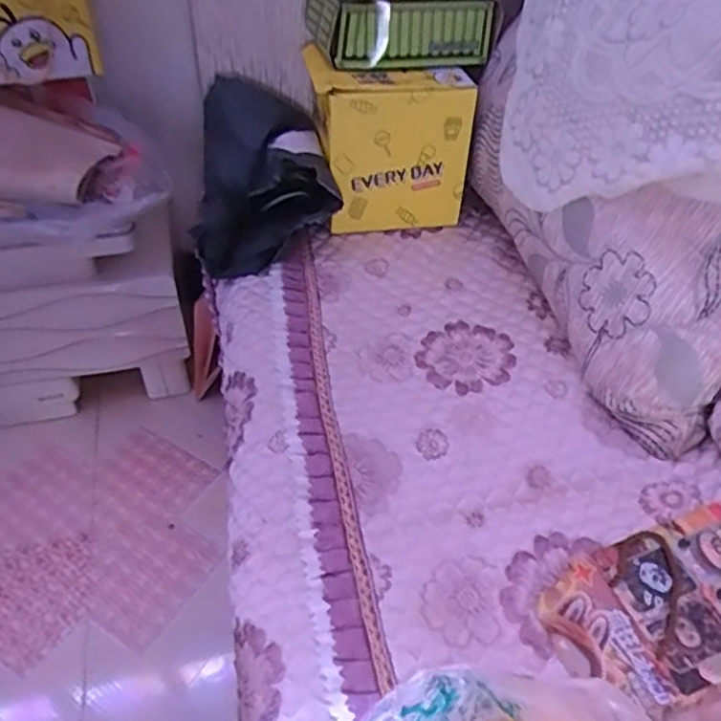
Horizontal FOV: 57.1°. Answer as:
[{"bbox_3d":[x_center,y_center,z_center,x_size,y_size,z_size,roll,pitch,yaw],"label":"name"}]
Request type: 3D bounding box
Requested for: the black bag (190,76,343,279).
[{"bbox_3d":[-0.128,-0.255,0.917,0.187,0.166,0.223,0,45,-2],"label":"black bag"}]

